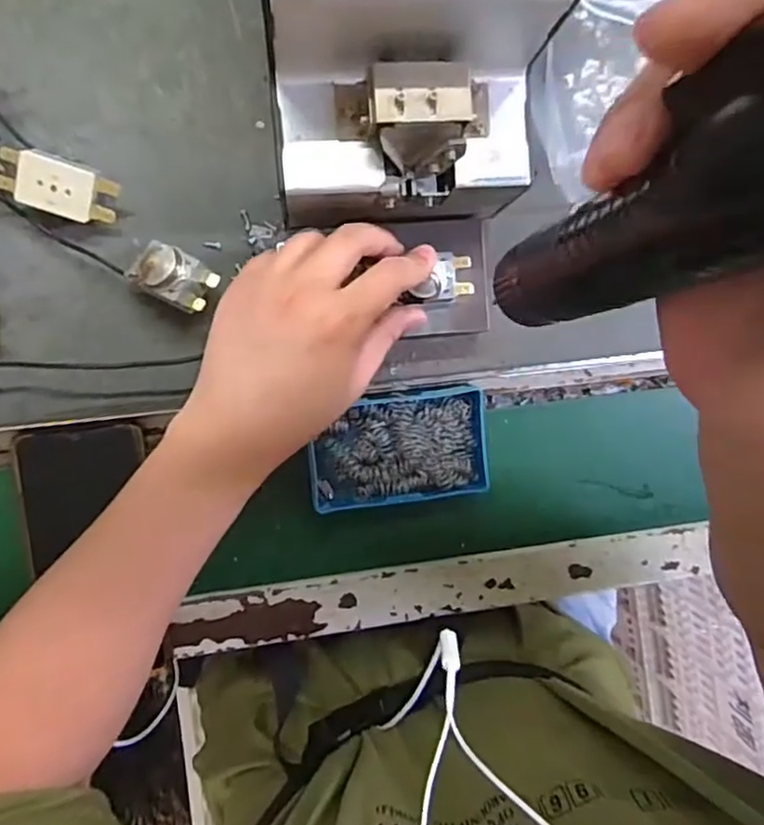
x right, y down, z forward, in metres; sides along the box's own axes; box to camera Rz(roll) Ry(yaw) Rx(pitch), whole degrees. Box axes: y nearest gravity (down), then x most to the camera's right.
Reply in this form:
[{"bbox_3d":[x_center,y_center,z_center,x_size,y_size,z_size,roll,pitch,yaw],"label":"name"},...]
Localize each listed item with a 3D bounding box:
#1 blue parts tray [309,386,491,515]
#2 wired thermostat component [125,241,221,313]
[{"bbox_3d":[0.010,0.024,0.426,0.113,0.028,0.070,-8,96,-7],"label":"blue parts tray"},{"bbox_3d":[-0.117,-0.076,0.364,0.045,0.032,0.030,27,91,-9],"label":"wired thermostat component"}]

